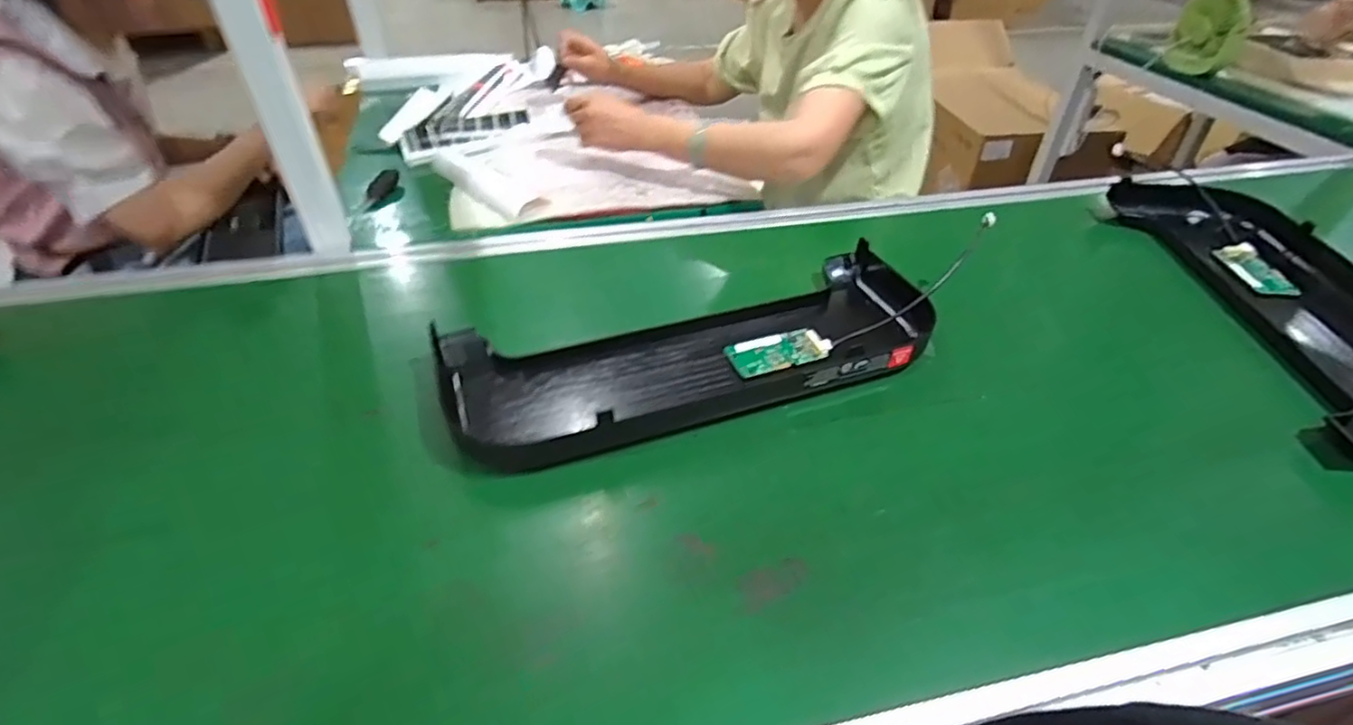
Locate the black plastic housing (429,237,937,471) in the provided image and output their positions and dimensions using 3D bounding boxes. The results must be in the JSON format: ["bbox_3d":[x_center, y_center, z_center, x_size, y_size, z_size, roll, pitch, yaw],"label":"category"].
[{"bbox_3d":[0.024,-0.013,0.641,0.485,0.042,0.189,-14,42,-17],"label":"black plastic housing"}]

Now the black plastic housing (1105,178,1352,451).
[{"bbox_3d":[0.698,-0.070,0.730,0.177,0.058,0.505,3,40,2],"label":"black plastic housing"}]

